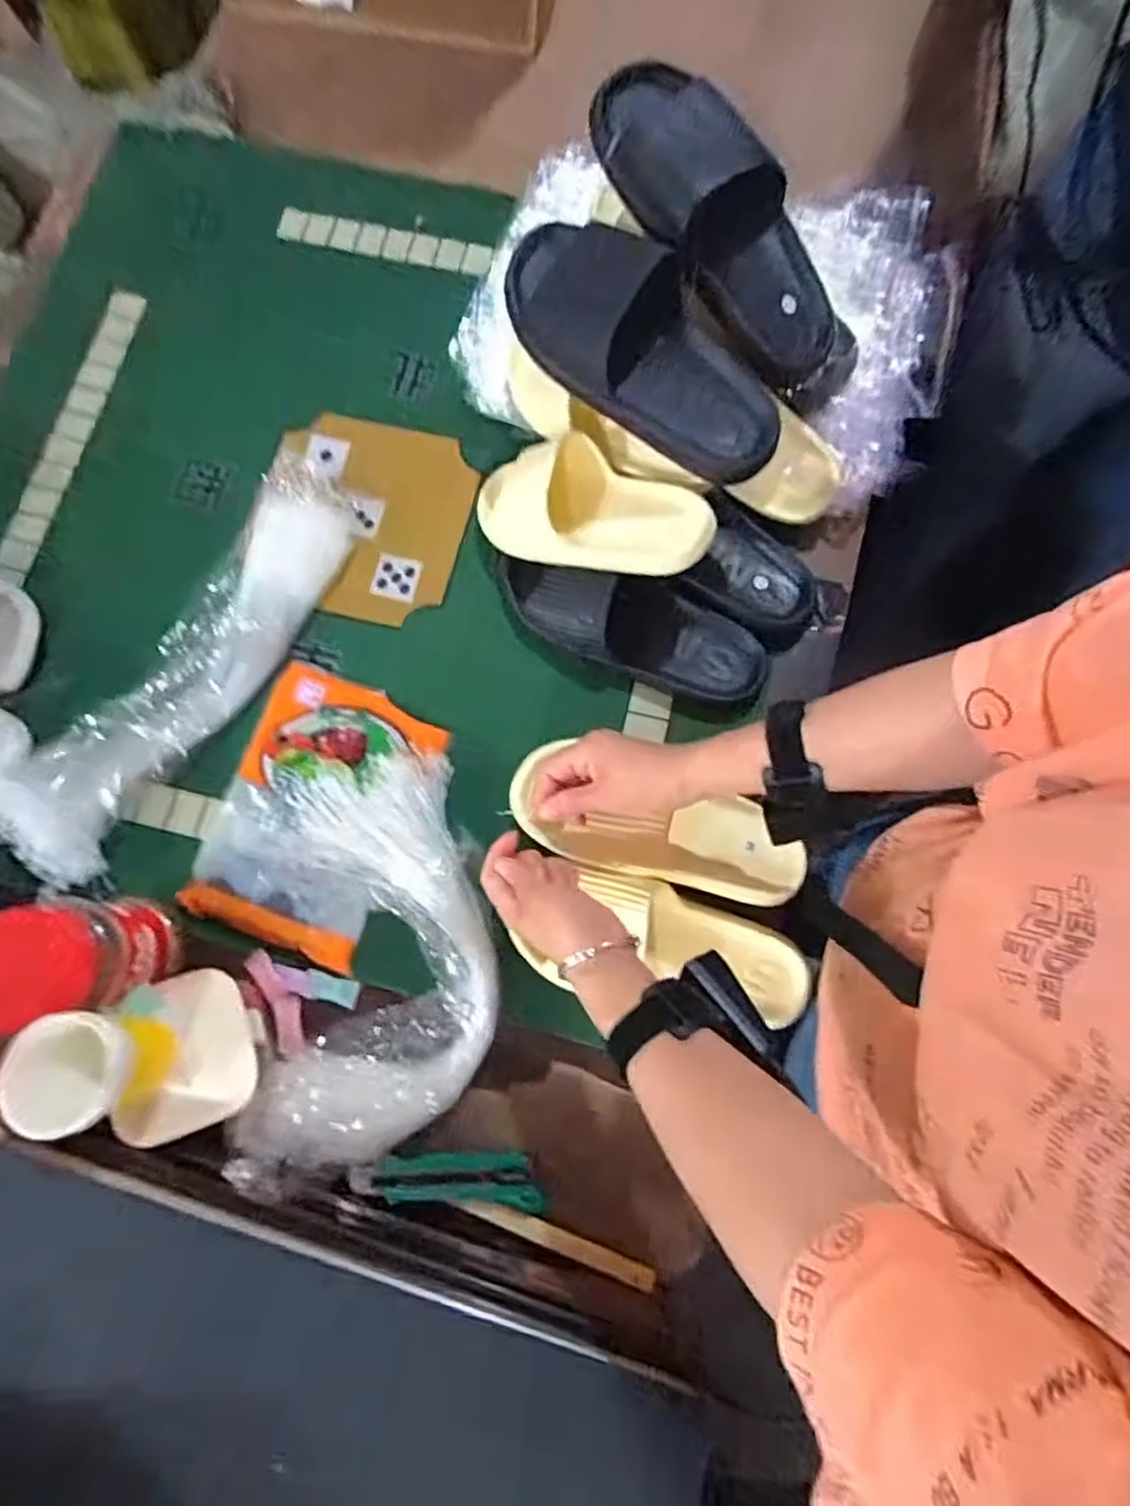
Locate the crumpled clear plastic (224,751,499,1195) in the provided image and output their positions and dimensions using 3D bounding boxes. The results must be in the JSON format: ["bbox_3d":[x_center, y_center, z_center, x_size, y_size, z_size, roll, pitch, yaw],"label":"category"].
[{"bbox_3d":[-0.178,0.163,0.562,0.228,0.042,0.327,-12,76,-2],"label":"crumpled clear plastic"}]

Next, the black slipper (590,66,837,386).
[{"bbox_3d":[0.127,-0.421,0.541,0.262,0.069,0.113,40,78,-21],"label":"black slipper"}]

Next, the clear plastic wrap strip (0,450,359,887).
[{"bbox_3d":[-0.346,-0.087,0.624,0.114,0.030,0.433,32,78,9],"label":"clear plastic wrap strip"}]

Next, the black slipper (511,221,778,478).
[{"bbox_3d":[0.061,-0.327,0.538,0.259,0.068,0.107,31,78,8],"label":"black slipper"}]

